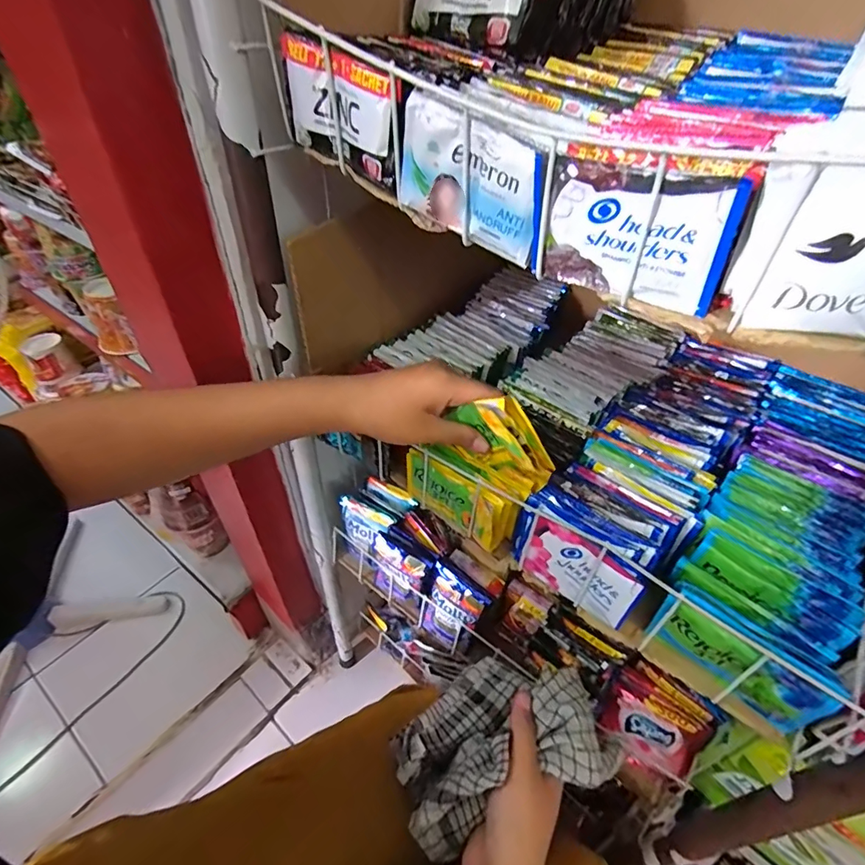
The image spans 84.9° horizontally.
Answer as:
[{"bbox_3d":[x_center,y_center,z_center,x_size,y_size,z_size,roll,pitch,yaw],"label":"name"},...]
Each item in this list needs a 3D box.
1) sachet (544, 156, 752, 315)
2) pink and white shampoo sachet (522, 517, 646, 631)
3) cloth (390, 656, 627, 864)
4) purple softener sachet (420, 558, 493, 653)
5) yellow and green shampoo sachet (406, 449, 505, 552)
[{"bbox_3d":[0.094,-0.092,0.224,0.082,0.062,0.005,24,57,27],"label":"sachet"},{"bbox_3d":[0.109,0.106,0.351,0.080,0.061,0.013,32,51,27],"label":"pink and white shampoo sachet"},{"bbox_3d":[0.053,0.243,0.383,0.162,0.067,0.110,-12,45,-16],"label":"cloth"},{"bbox_3d":[0.022,0.211,0.570,0.071,0.121,0.033,34,40,17],"label":"purple softener sachet"},{"bbox_3d":[0.015,0.058,0.402,0.090,0.065,0.009,29,49,25],"label":"yellow and green shampoo sachet"}]

